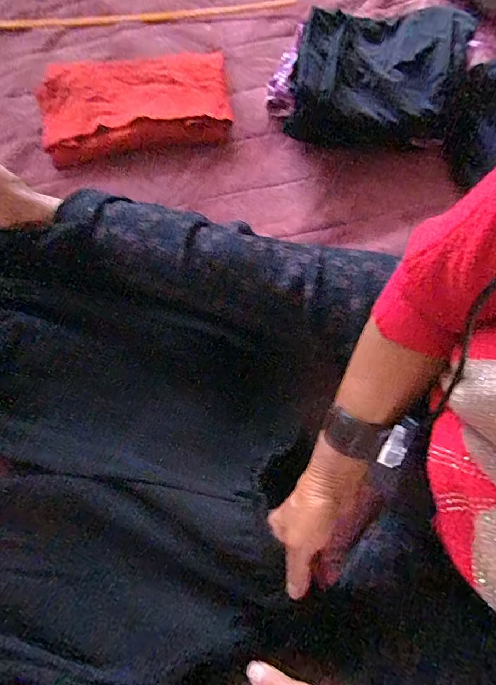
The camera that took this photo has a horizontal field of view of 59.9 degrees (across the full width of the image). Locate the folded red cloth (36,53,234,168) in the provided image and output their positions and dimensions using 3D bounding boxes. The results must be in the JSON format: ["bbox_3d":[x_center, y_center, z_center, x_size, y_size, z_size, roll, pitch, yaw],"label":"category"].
[{"bbox_3d":[-0.193,-0.411,0.731,0.311,0.034,0.209,-9,73,1],"label":"folded red cloth"}]

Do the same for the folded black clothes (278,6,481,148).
[{"bbox_3d":[0.199,-0.409,0.671,0.256,0.093,0.202,8,74,6],"label":"folded black clothes"}]

